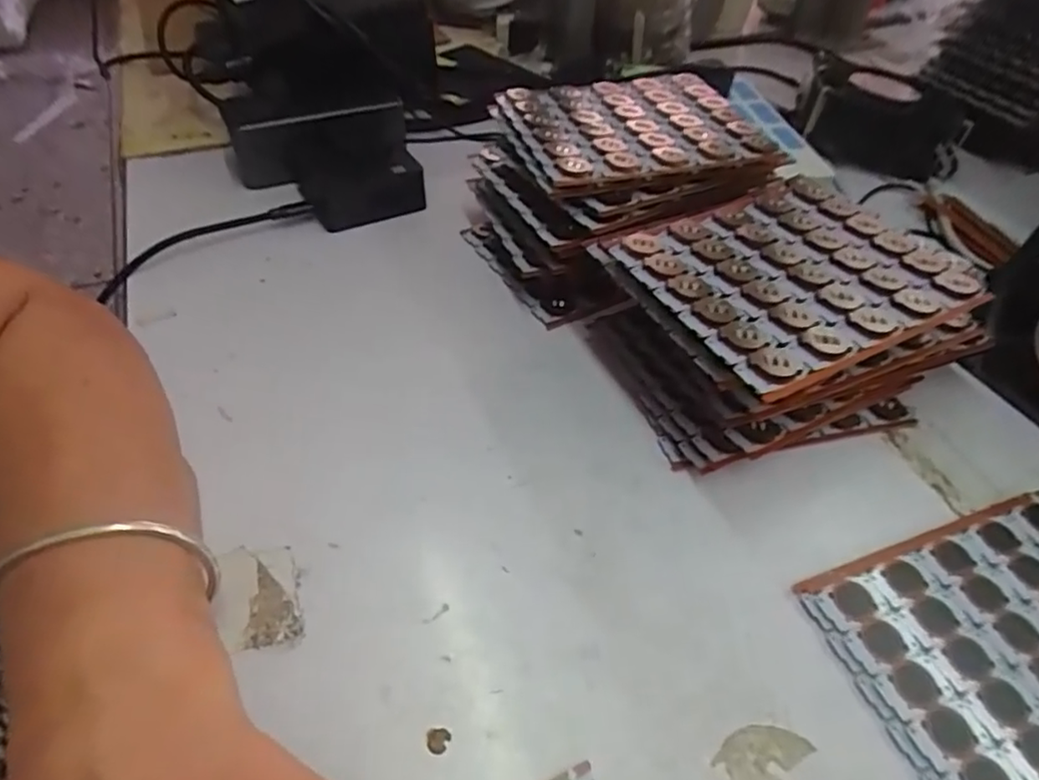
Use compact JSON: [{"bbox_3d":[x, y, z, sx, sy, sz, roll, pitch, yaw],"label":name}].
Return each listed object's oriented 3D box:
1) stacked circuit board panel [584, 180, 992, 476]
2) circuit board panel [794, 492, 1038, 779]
[{"bbox_3d":[0.139,-0.036,0.328,0.164,0.084,0.121,-17,51,-17],"label":"stacked circuit board panel"},{"bbox_3d":[0.213,0.113,0.256,0.145,0.007,0.117,-14,51,-15],"label":"circuit board panel"}]

